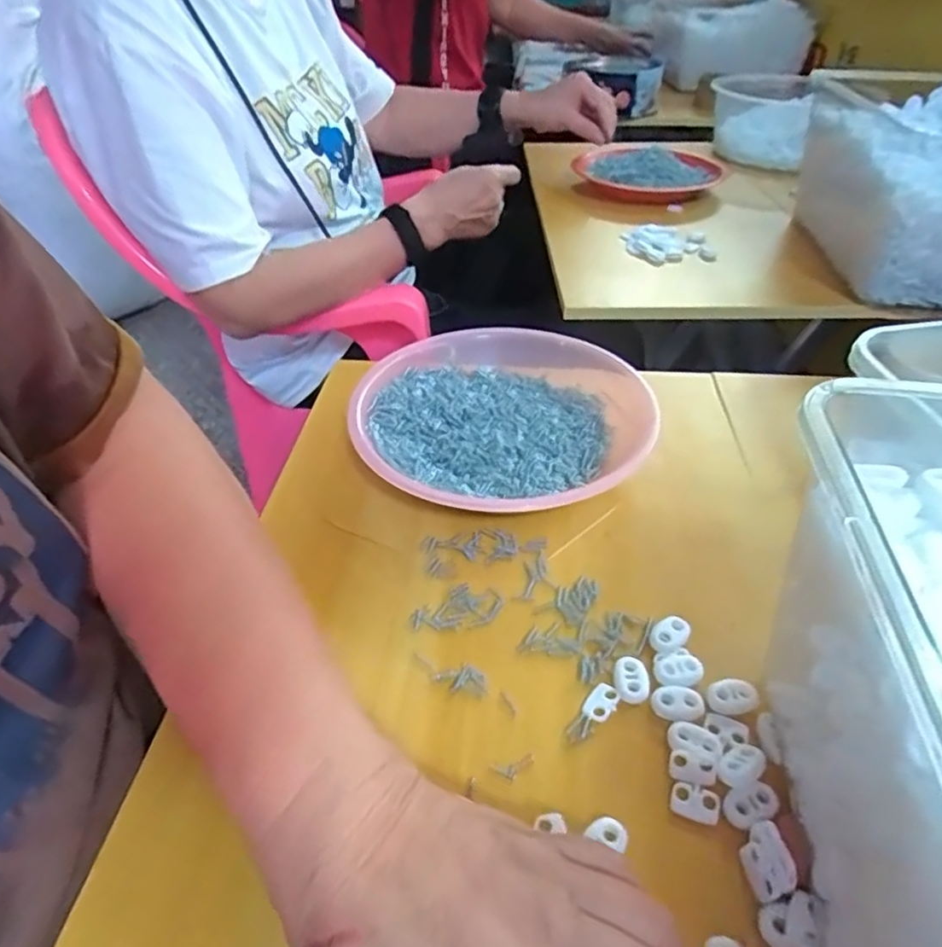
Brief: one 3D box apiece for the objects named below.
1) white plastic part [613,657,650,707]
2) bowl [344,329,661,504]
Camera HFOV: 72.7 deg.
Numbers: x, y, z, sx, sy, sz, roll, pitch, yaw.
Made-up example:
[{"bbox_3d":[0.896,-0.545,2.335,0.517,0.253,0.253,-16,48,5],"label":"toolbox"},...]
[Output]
[{"bbox_3d":[0.073,0.094,0.292,0.016,0.005,0.021,-1,41,-1],"label":"white plastic part"},{"bbox_3d":[0.017,-0.046,0.428,0.200,0.034,0.177,-21,45,-22],"label":"bowl"}]

